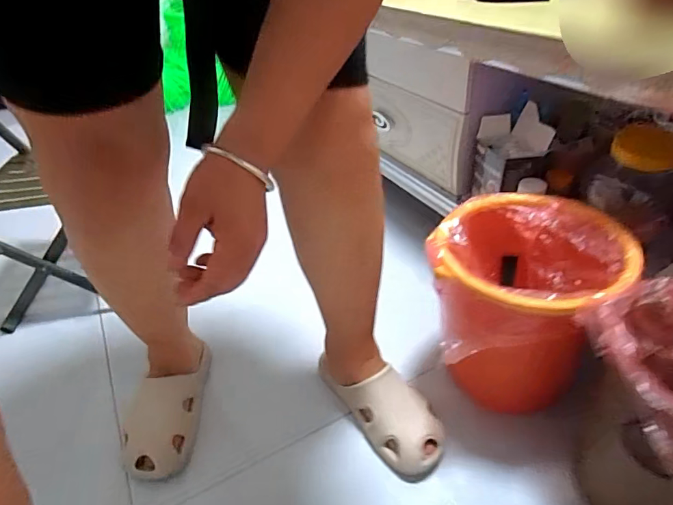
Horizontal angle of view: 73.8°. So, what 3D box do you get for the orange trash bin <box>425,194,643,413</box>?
[{"bbox_3d":[0.272,0.089,0.685,0.247,0.280,0.247,9,40,20],"label":"orange trash bin"}]

